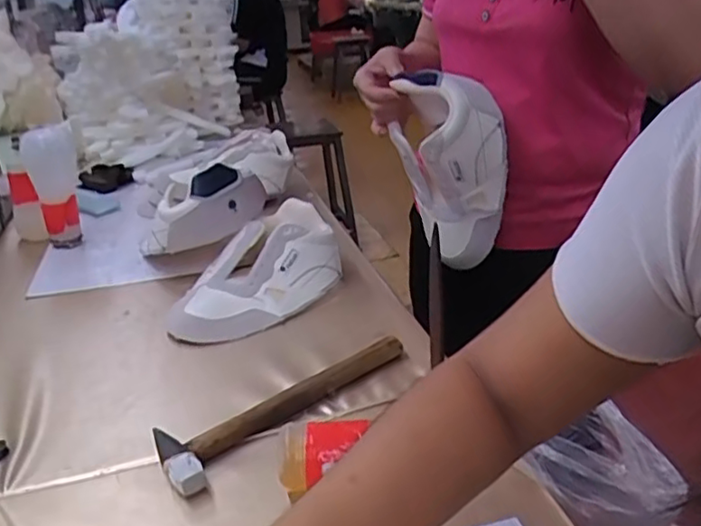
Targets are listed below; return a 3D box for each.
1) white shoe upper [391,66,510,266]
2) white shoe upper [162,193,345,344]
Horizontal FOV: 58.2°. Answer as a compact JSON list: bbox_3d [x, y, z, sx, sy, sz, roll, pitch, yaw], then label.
[{"bbox_3d":[0.117,-0.111,0.775,0.089,0.228,0.123,-11,26,-18],"label":"white shoe upper"},{"bbox_3d":[-0.119,0.008,0.774,0.232,0.087,0.142,-22,31,-35],"label":"white shoe upper"}]

